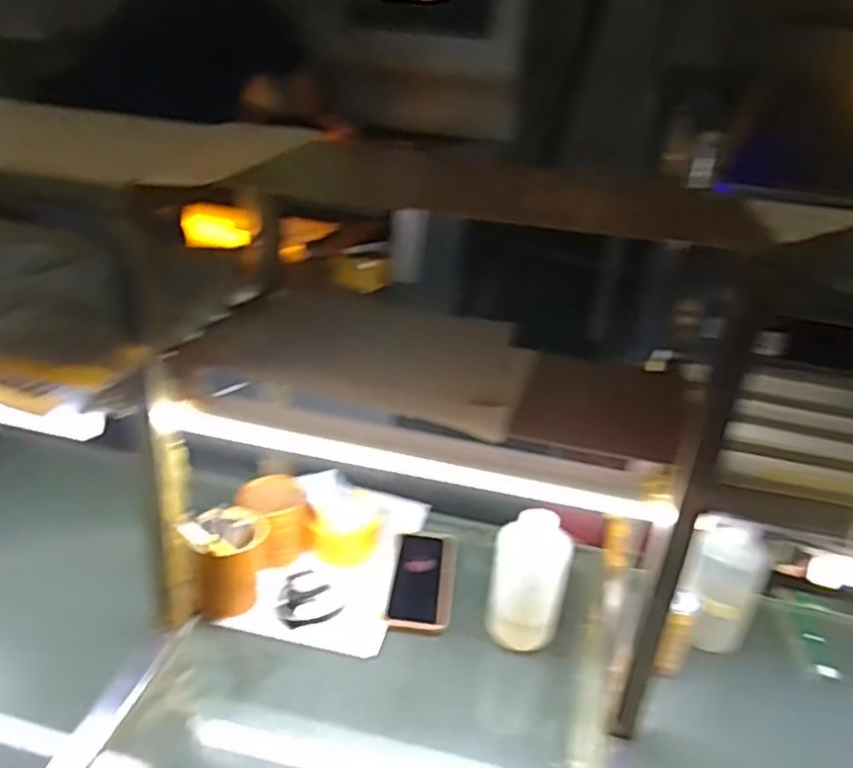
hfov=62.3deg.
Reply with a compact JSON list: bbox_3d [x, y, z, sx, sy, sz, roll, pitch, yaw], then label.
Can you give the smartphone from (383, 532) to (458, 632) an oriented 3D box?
[{"bbox_3d":[-0.004,0.246,0.894,0.077,0.015,0.165,7,27,3],"label":"smartphone"}]

